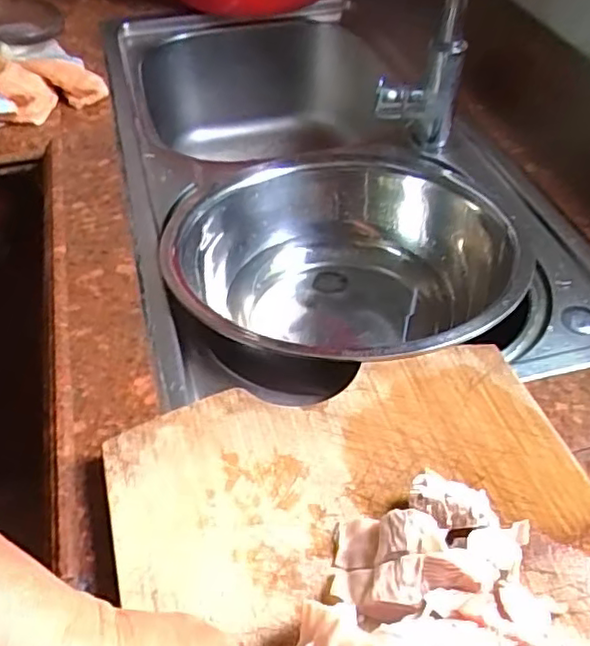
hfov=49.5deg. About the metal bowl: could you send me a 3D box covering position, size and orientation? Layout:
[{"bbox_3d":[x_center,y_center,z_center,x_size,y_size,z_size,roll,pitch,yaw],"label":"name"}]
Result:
[{"bbox_3d":[0.044,-0.045,0.634,0.318,0.124,0.327,0,47,0],"label":"metal bowl"}]

